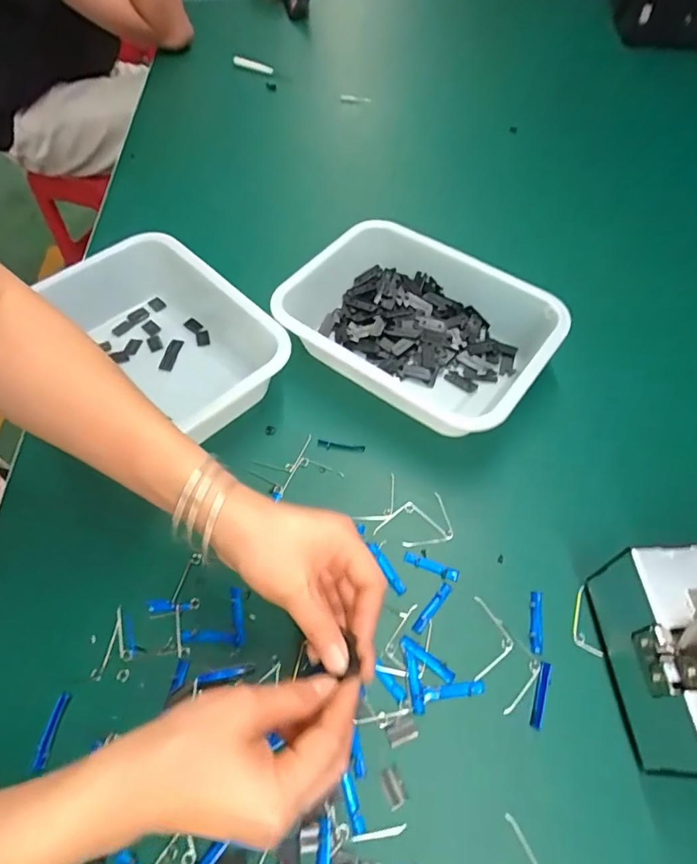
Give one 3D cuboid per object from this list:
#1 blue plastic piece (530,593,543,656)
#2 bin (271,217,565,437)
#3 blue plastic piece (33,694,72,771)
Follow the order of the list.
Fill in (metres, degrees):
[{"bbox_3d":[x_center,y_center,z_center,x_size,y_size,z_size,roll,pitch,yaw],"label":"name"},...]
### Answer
[{"bbox_3d":[0.140,0.141,0.372,0.009,0.004,0.044,9,58,6],"label":"blue plastic piece"},{"bbox_3d":[0.068,-0.098,0.490,0.239,0.067,0.182,34,64,20],"label":"bin"},{"bbox_3d":[-0.200,0.201,0.337,0.008,0.004,0.043,4,57,5],"label":"blue plastic piece"}]

